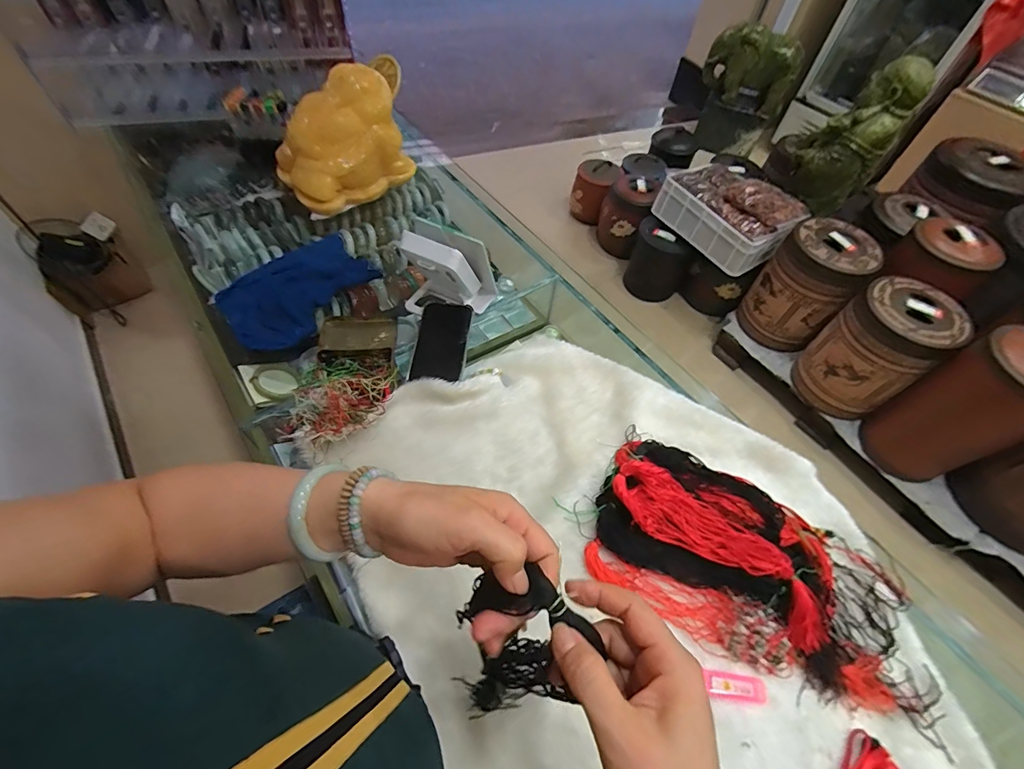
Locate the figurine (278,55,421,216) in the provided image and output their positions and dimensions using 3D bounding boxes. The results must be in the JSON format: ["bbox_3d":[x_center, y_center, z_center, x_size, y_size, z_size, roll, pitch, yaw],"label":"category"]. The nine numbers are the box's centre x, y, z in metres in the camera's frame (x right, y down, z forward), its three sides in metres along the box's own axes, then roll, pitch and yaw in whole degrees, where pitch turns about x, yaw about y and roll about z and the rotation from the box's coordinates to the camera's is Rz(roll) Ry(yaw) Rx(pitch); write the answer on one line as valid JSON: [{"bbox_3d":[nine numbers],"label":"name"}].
[{"bbox_3d":[-0.316,-0.480,0.862,0.272,0.178,0.156,-37,66,-25],"label":"figurine"}]

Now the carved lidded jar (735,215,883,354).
[{"bbox_3d":[1.069,-0.359,1.639,0.278,0.407,0.267,2,56,-3],"label":"carved lidded jar"}]

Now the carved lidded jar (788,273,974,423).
[{"bbox_3d":[1.206,-0.119,1.494,0.306,0.425,0.283,2,56,-3],"label":"carved lidded jar"}]

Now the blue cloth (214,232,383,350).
[{"bbox_3d":[-0.358,-0.159,0.743,0.160,0.027,0.240,35,63,11],"label":"blue cloth"}]

